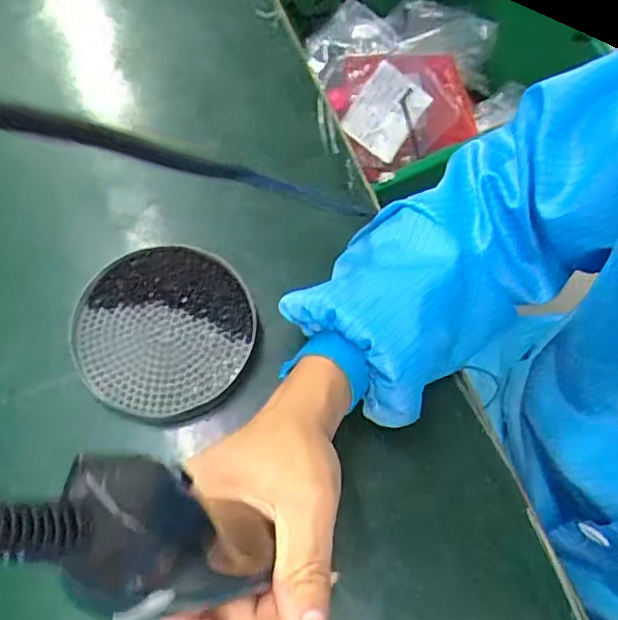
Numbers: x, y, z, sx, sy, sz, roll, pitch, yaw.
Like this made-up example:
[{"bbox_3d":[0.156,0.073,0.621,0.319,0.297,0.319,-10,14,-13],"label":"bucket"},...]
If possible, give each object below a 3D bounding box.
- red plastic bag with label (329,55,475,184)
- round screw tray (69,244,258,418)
[{"bbox_3d":[0.119,-0.260,0.795,0.197,0.043,0.157,-3,108,-2],"label":"red plastic bag with label"},{"bbox_3d":[-0.093,0.012,0.379,0.112,0.016,0.105,0,68,0],"label":"round screw tray"}]

